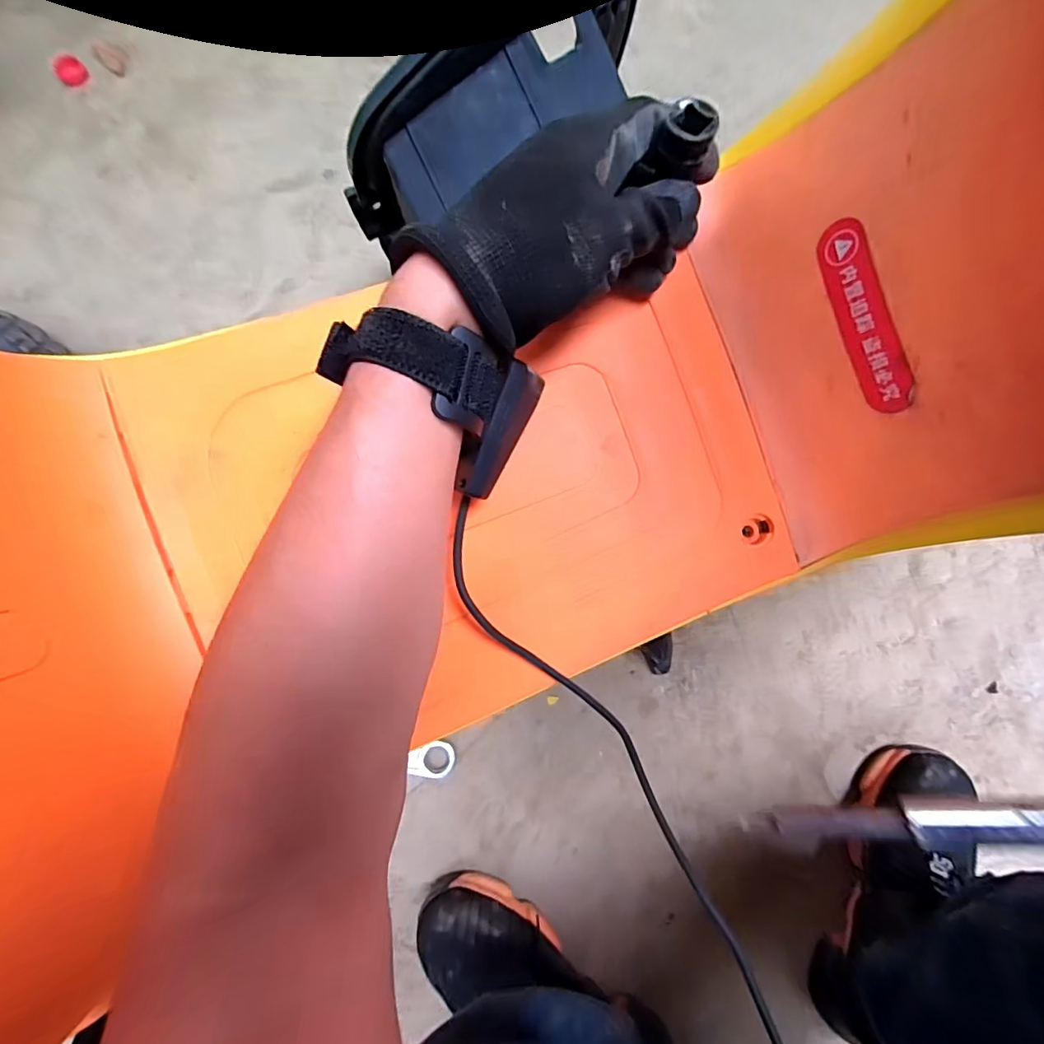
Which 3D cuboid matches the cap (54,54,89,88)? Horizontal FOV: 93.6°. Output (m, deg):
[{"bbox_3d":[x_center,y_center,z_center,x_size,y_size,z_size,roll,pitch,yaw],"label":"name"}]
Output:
[{"bbox_3d":[-0.540,-0.541,0.586,0.032,0.014,0.032,0,83,-2],"label":"cap"}]

